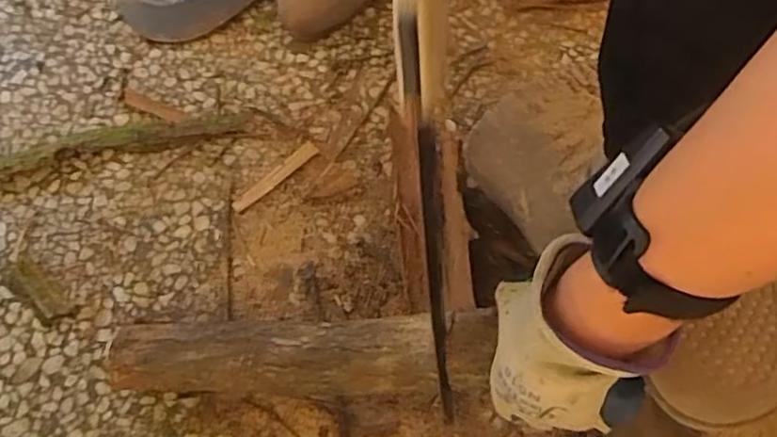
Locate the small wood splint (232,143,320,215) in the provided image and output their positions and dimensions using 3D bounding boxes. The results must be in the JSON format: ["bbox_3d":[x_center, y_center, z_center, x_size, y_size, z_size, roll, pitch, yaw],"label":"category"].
[{"bbox_3d":[-0.117,-0.044,0.642,0.105,0.004,0.017,-41,73,-19],"label":"small wood splint"}]

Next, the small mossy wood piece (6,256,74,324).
[{"bbox_3d":[-0.327,0.069,0.577,0.076,0.006,0.027,41,69,15],"label":"small mossy wood piece"}]

